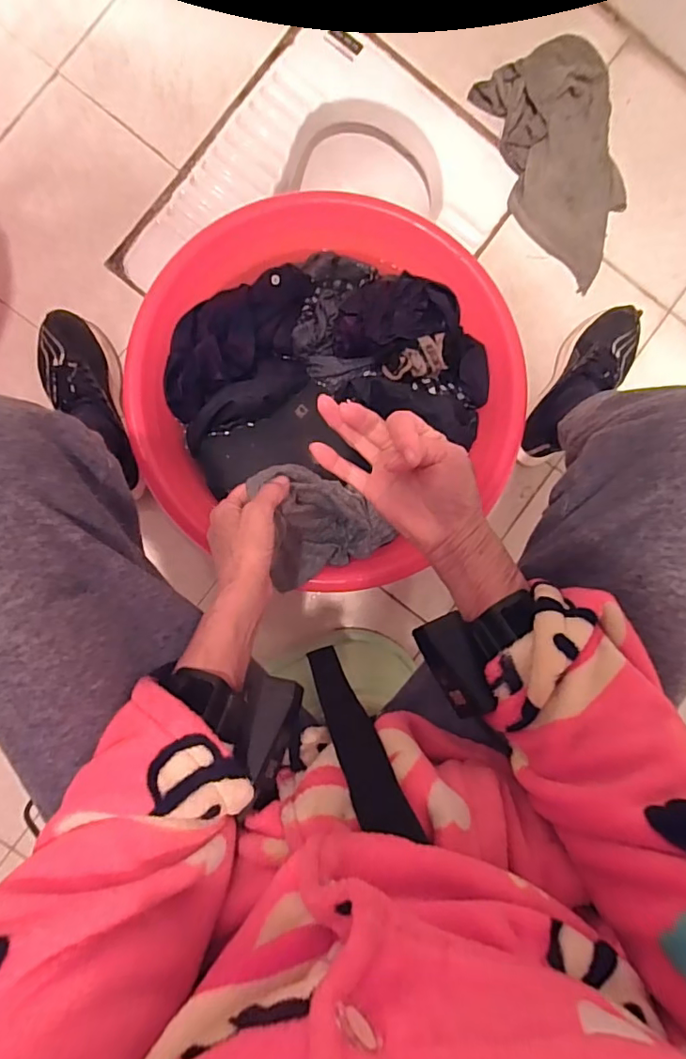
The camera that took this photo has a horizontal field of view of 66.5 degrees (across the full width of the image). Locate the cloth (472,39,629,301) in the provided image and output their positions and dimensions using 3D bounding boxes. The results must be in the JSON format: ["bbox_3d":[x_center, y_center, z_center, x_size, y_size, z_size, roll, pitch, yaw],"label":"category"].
[{"bbox_3d":[0.343,-0.547,0.770,0.188,0.043,0.330,-23,92,-5],"label":"cloth"}]

